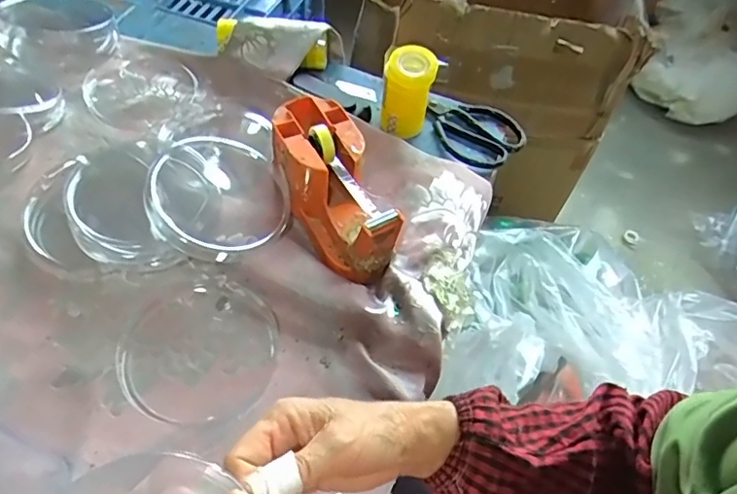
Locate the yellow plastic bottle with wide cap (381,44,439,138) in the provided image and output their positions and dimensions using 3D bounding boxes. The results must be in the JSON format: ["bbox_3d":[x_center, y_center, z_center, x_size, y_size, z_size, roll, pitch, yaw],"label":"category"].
[{"bbox_3d":[0.043,-0.165,0.584,0.053,0.087,0.044,9,55,5],"label":"yellow plastic bottle with wide cap"}]

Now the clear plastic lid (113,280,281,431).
[{"bbox_3d":[-0.143,0.085,0.453,0.128,0.009,0.122,1,54,-1],"label":"clear plastic lid"}]

